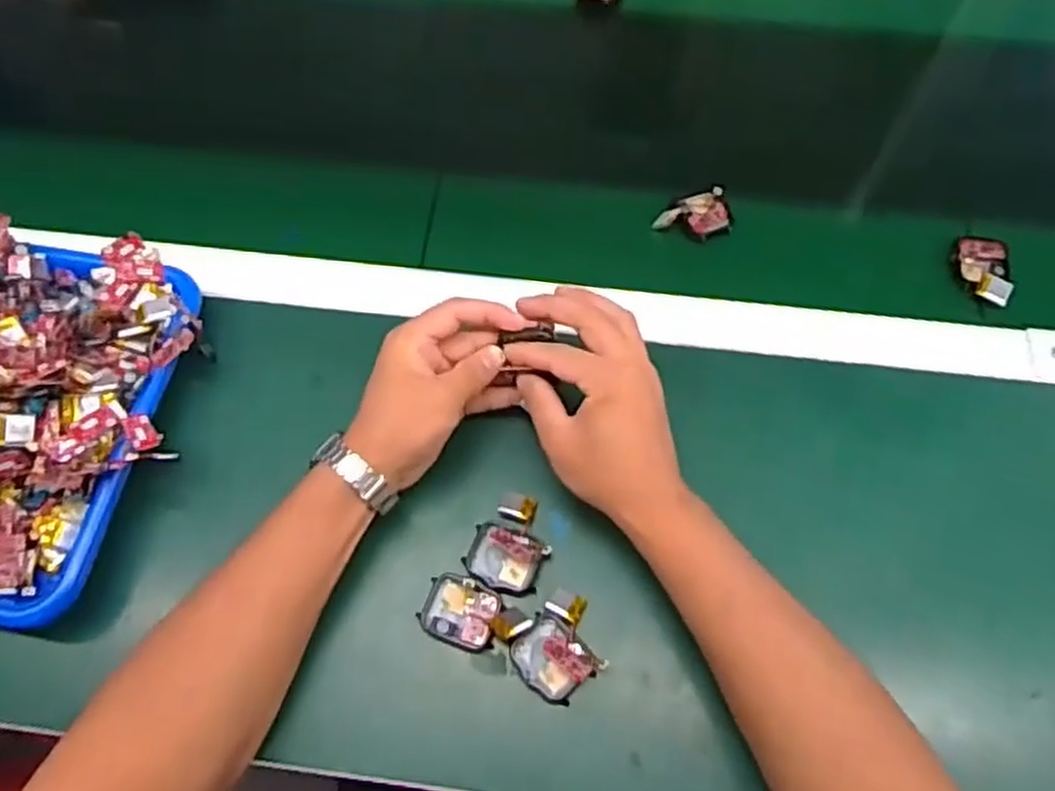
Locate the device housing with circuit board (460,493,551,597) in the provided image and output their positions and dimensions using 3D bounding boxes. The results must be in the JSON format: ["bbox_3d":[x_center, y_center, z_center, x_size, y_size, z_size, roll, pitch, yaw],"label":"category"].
[{"bbox_3d":[-0.010,0.090,0.486,0.046,0.015,0.059,13,66,8],"label":"device housing with circuit board"}]

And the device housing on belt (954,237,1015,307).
[{"bbox_3d":[0.336,-0.093,0.570,0.037,0.012,0.057,11,65,7],"label":"device housing on belt"}]

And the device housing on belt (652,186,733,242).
[{"bbox_3d":[0.127,-0.138,0.597,0.058,0.015,0.039,-15,65,-5],"label":"device housing on belt"}]

